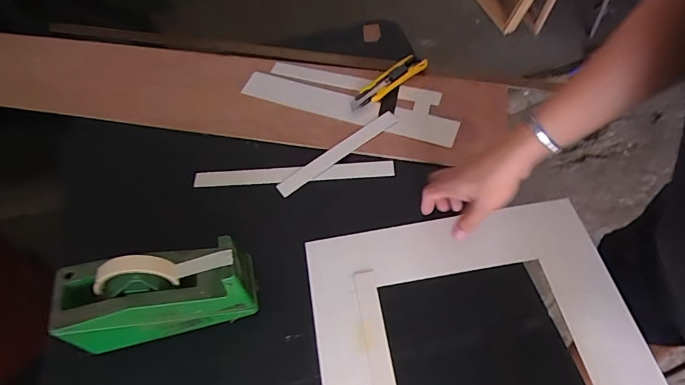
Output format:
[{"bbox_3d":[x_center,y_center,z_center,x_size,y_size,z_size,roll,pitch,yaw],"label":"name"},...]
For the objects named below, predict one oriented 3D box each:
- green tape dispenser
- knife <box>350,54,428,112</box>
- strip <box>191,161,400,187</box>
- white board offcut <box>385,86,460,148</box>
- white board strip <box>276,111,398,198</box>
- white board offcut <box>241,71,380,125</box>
[{"bbox_3d":[-0.209,0.112,0.487,0.197,0.120,0.076,-14,58,-4],"label":"green tape dispenser"},{"bbox_3d":[0.072,-0.184,0.703,0.153,0.017,0.038,-35,62,-17],"label":"knife"},{"bbox_3d":[-0.074,-0.029,0.632,0.297,0.004,0.025,-4,58,2],"label":"strip"},{"bbox_3d":[0.132,-0.123,0.670,0.104,0.006,0.103,15,60,14],"label":"white board offcut"},{"bbox_3d":[-0.007,-0.063,0.644,0.211,0.009,0.027,-33,61,-16],"label":"white board strip"},{"bbox_3d":[-0.055,-0.159,0.702,0.231,0.009,0.055,19,61,16],"label":"white board offcut"}]

